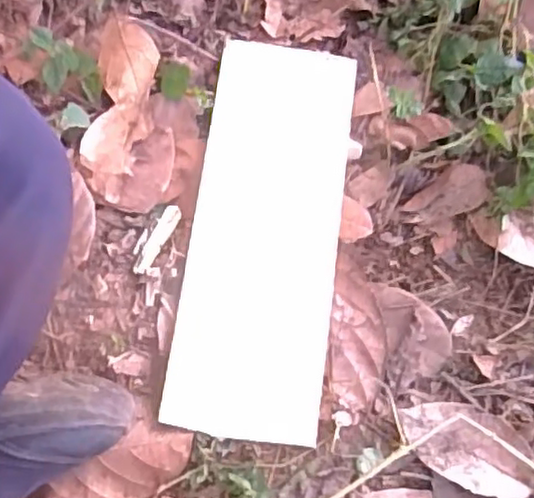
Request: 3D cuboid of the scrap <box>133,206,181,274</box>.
[{"bbox_3d":[-0.083,-0.007,0.507,0.012,0.006,0.060,25,71,3],"label":"scrap"}]

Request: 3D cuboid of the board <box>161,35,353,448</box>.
[{"bbox_3d":[-0.001,-0.016,0.507,0.110,0.019,0.307,8,71,0],"label":"board"}]

